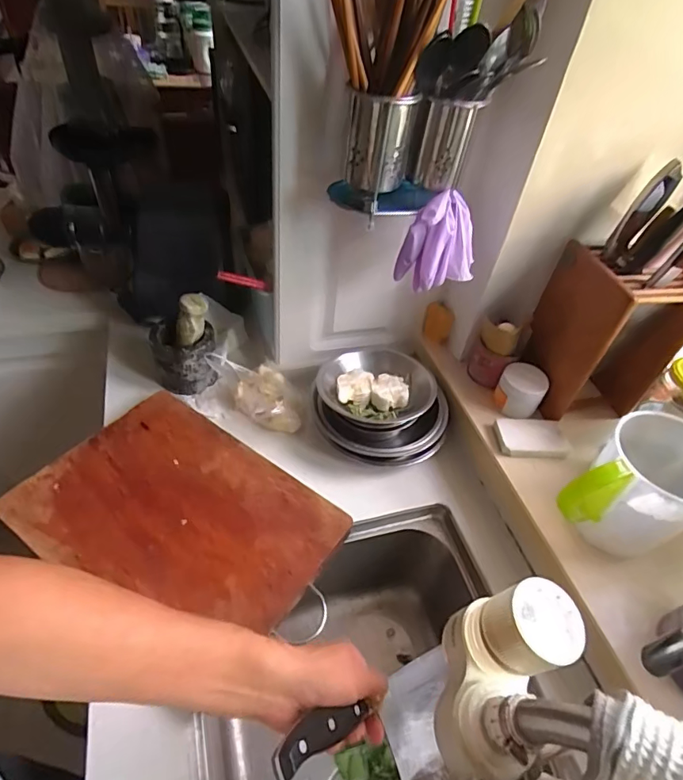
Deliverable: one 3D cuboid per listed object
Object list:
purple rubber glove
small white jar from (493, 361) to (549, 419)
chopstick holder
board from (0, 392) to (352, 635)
[{"bbox_3d":[0.123,-0.187,0.608,0.096,0.113,0.044,4,46,-3],"label":"purple rubber glove"},{"bbox_3d":[0.273,-0.001,0.731,0.068,0.051,0.064,4,46,-4],"label":"small white jar"},{"bbox_3d":[0.042,-0.273,0.545,0.072,0.111,0.065,6,46,-1],"label":"chopstick holder"},{"bbox_3d":[-0.214,0.165,0.638,0.377,0.022,0.265,30,50,20],"label":"board"}]

